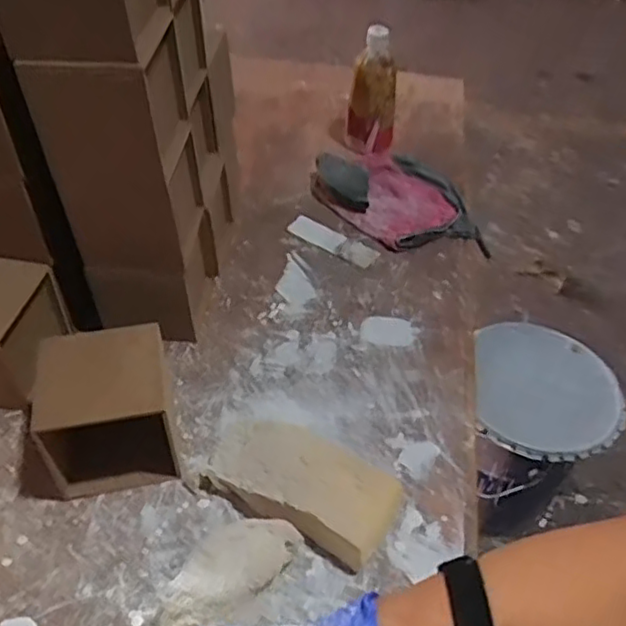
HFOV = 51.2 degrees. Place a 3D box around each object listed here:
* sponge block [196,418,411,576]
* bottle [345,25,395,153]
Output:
[{"bbox_3d":[-0.008,0.155,0.602,0.173,0.052,0.090,23,49,21],"label":"sponge block"},{"bbox_3d":[0.089,-0.325,0.991,0.073,0.179,0.058,4,45,3],"label":"bottle"}]

